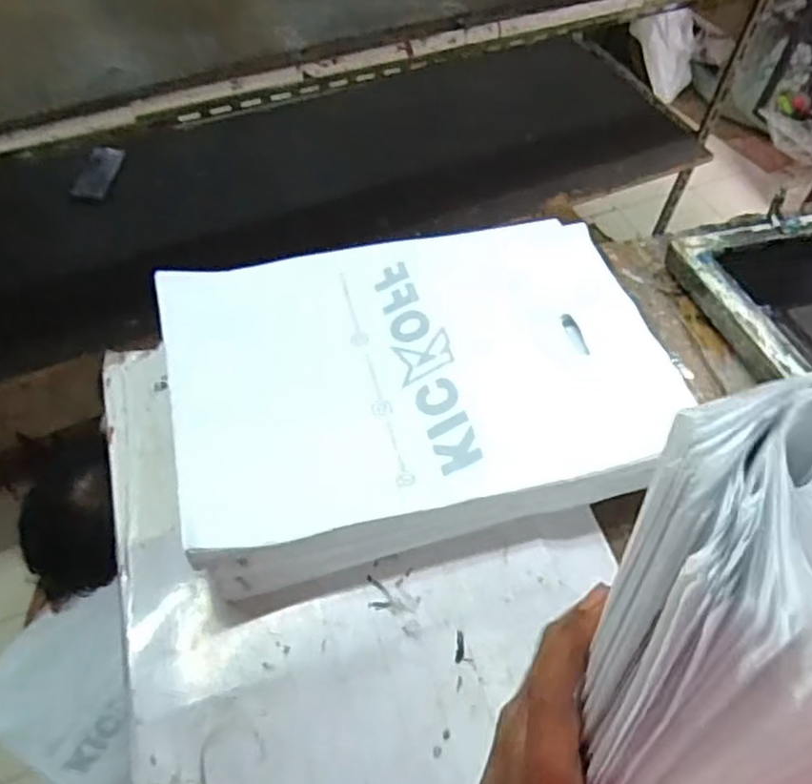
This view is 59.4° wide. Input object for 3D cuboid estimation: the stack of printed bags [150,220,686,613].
[{"bbox_3d":[0.025,-0.033,0.774,0.537,0.066,0.384,-12,55,-11],"label":"stack of printed bags"}]

